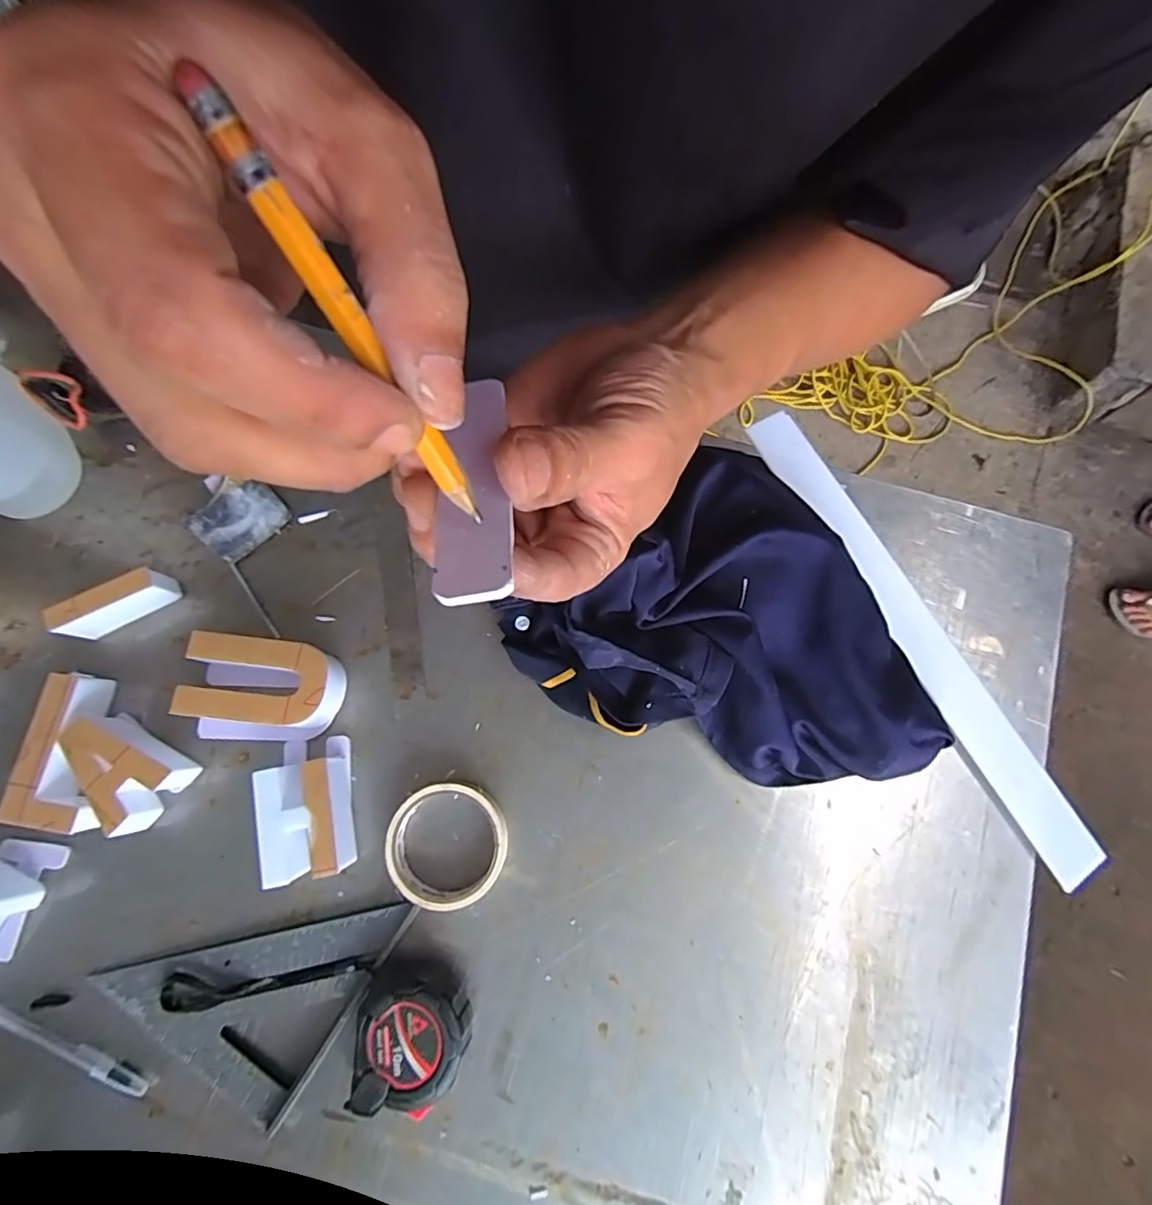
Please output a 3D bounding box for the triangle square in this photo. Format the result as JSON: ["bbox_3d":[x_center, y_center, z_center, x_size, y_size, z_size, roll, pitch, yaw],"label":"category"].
[{"bbox_3d":[-0.232,0.311,0.427,0.227,0.015,0.123,-10,78,-3],"label":"triangle square"}]

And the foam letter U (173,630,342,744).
[{"bbox_3d":[-0.250,0.071,0.461,0.116,0.050,0.081,7,78,1],"label":"foam letter U"}]

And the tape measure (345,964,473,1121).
[{"bbox_3d":[-0.118,0.312,0.418,0.078,0.041,0.093,12,78,2],"label":"tape measure"}]

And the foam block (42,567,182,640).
[{"bbox_3d":[-0.377,0.001,0.478,0.085,0.046,0.022,-27,80,-6],"label":"foam block"}]

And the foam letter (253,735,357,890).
[{"bbox_3d":[-0.207,0.156,0.444,0.057,0.048,0.098,-9,78,-3],"label":"foam letter"}]

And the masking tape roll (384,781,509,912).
[{"bbox_3d":[-0.099,0.187,0.452,0.089,0.025,0.088,0,78,-1],"label":"masking tape roll"}]

